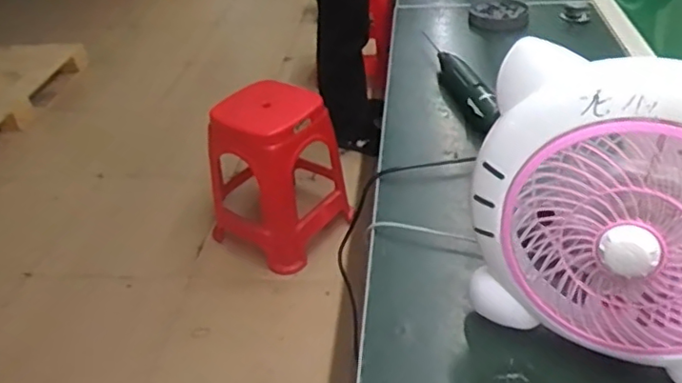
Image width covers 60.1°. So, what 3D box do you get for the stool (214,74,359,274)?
[{"bbox_3d":[-0.208,-0.062,1.758,0.405,0.425,0.329,22,44,31],"label":"stool"}]

